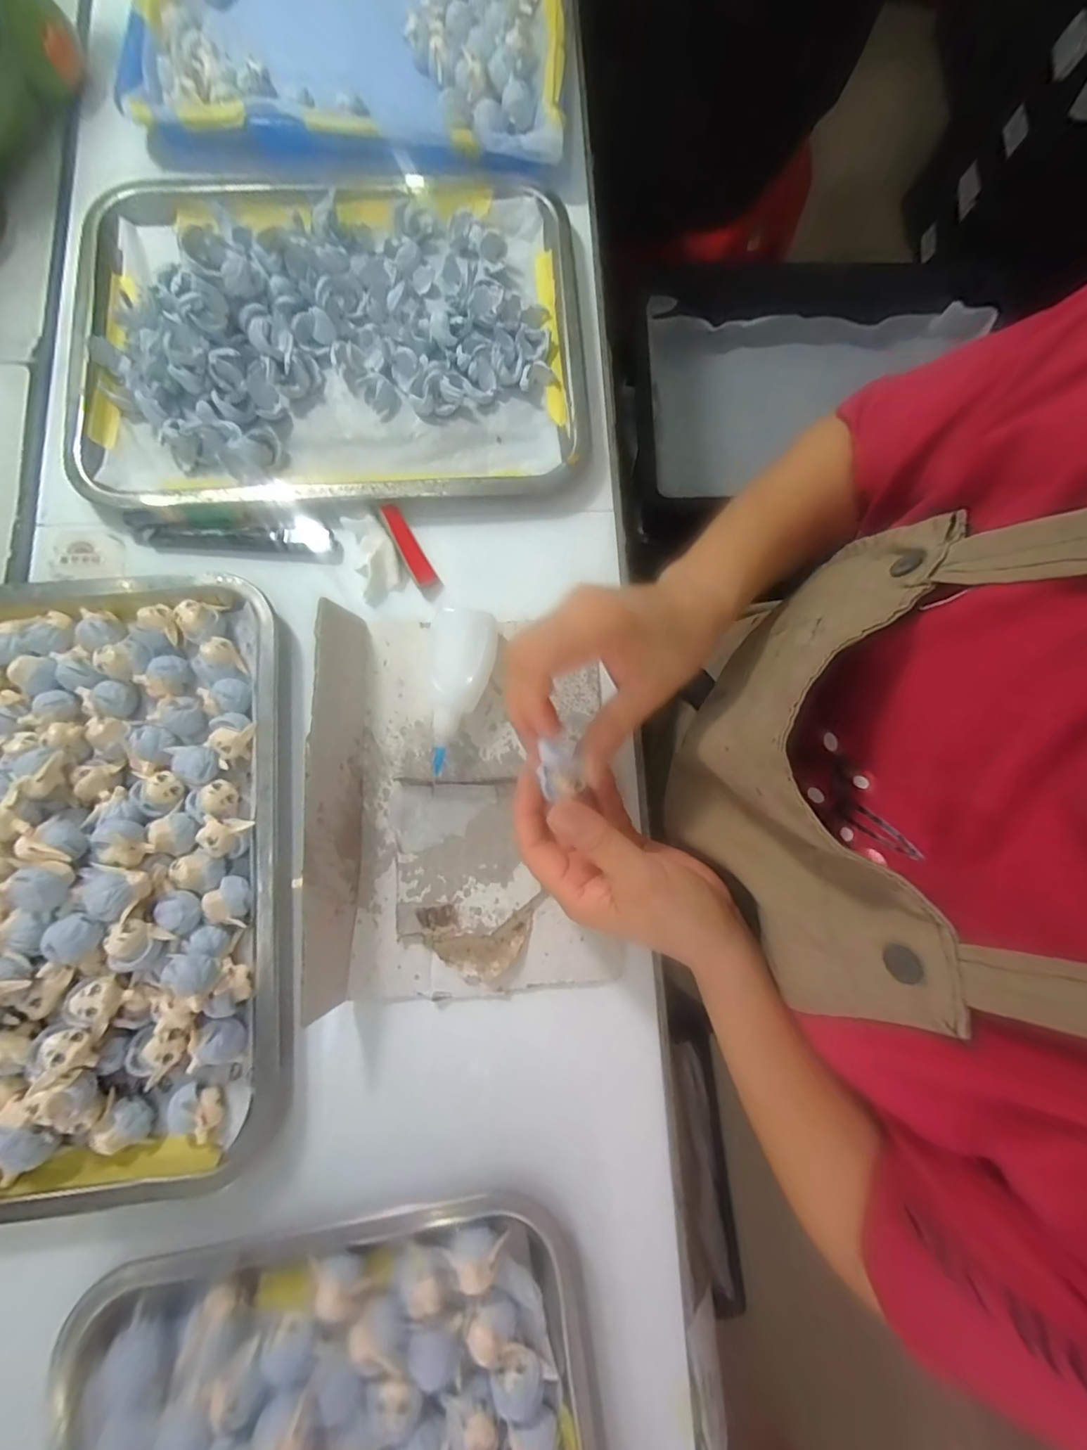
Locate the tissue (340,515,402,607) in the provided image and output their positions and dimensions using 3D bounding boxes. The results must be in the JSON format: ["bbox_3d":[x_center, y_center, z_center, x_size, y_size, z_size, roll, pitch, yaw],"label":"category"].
[{"bbox_3d":[-0.115,-0.115,0.352,0.029,0.019,0.058,-17,80,-4],"label":"tissue"}]

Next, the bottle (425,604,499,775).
[{"bbox_3d":[-0.056,-0.023,0.334,0.046,0.025,0.101,6,80,1],"label":"bottle"}]

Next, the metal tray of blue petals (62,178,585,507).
[{"bbox_3d":[-0.148,-0.282,0.368,0.345,0.043,0.255,-5,80,-1],"label":"metal tray of blue petals"}]

